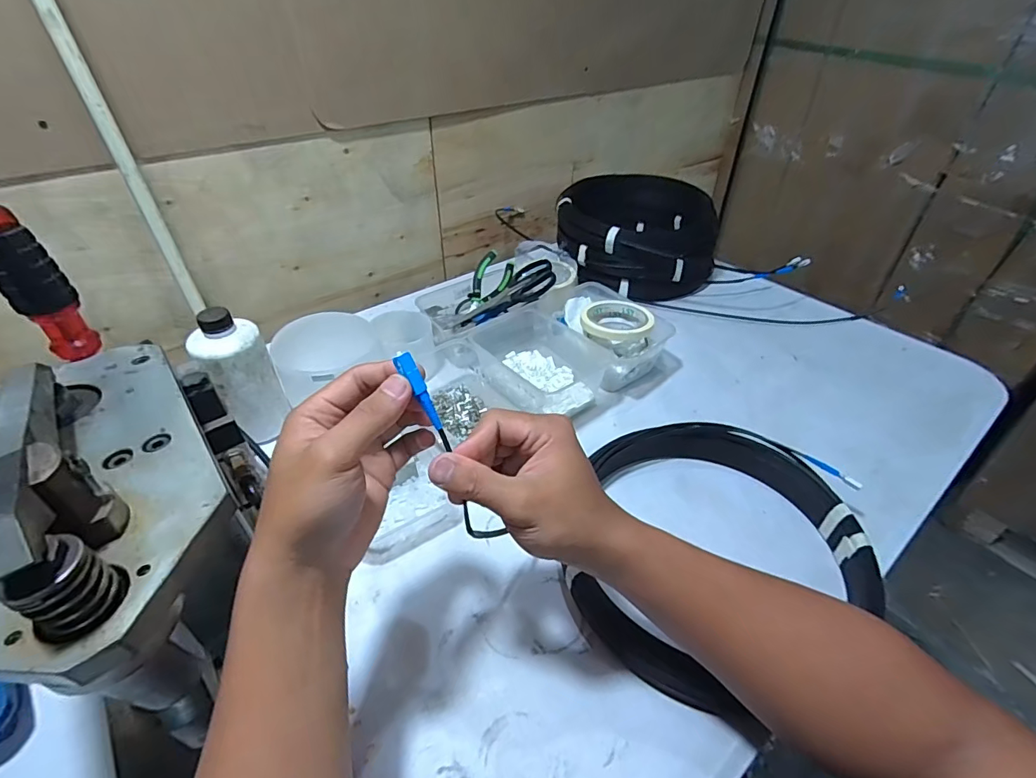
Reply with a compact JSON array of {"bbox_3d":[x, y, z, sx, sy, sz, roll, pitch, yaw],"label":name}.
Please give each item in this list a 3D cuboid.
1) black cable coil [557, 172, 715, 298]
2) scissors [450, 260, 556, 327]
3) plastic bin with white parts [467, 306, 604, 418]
[{"bbox_3d":[0.217,-0.281,0.878,0.275,0.125,0.259,11,41,13],"label":"black cable coil"},{"bbox_3d":[-0.023,-0.137,0.722,0.173,0.025,0.062,-26,40,18],"label":"scissors"},{"bbox_3d":[0.036,-0.044,0.666,0.110,0.060,0.182,-27,46,-29],"label":"plastic bin with white parts"}]

